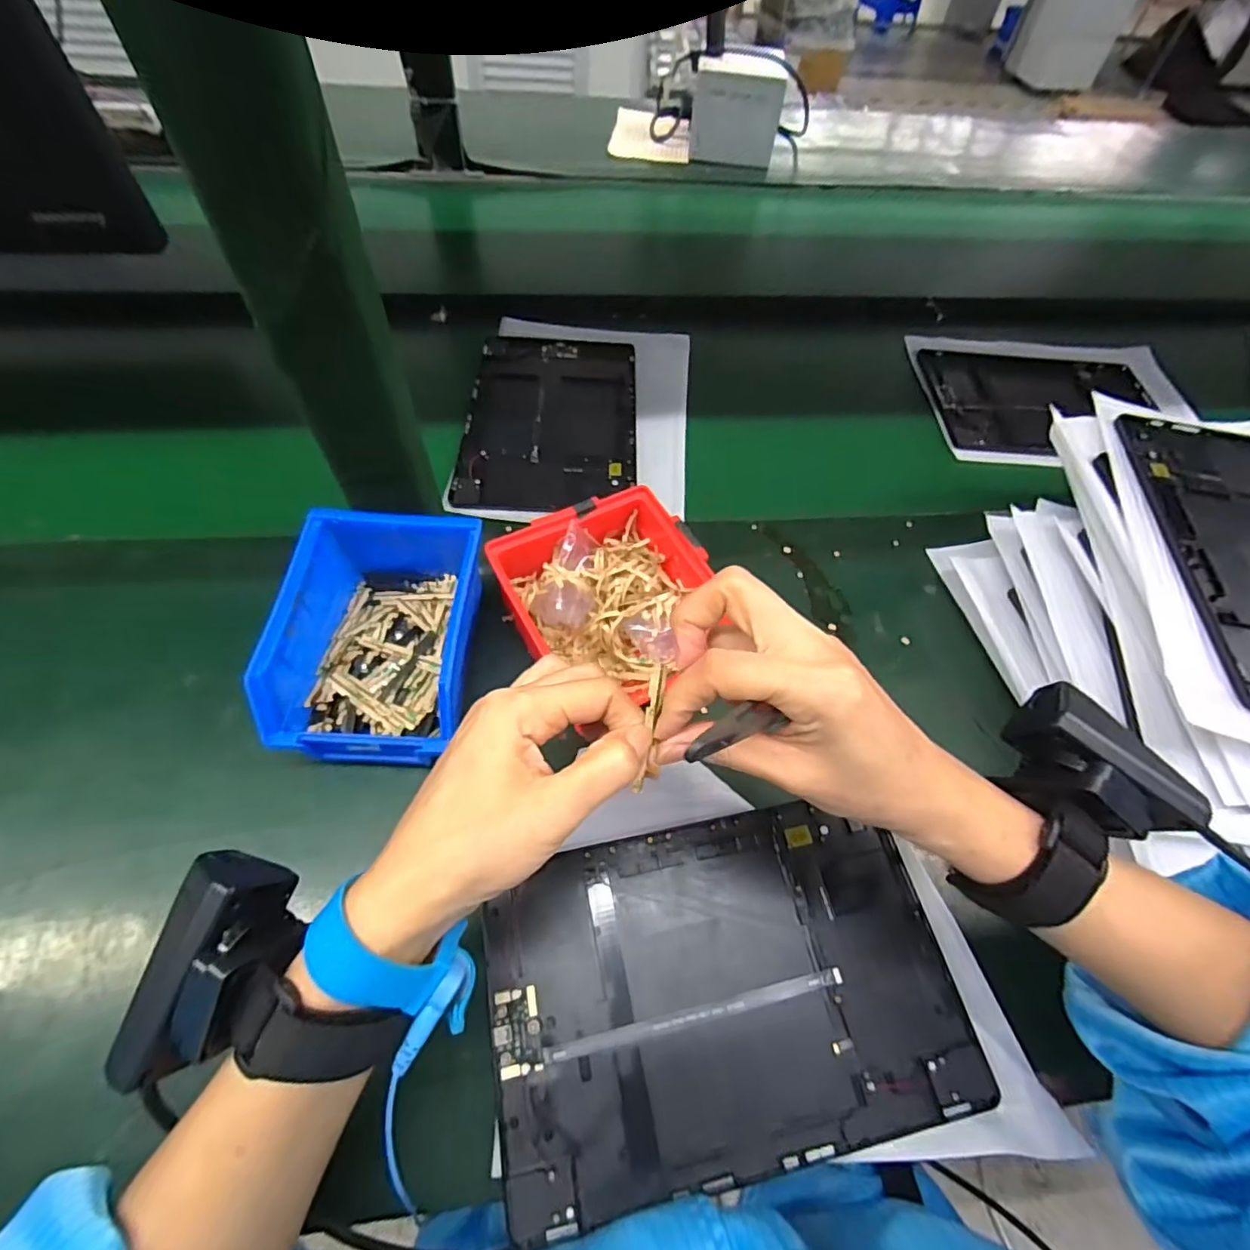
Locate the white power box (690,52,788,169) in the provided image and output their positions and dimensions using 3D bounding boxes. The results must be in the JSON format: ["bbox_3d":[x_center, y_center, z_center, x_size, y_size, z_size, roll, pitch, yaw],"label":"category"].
[{"bbox_3d":[0.161,-0.754,0.835,0.125,0.102,0.089,5,56,-4],"label":"white power box"}]

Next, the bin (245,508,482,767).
[{"bbox_3d":[-0.145,0.006,0.355,0.109,0.078,0.151,5,56,-4],"label":"bin"}]

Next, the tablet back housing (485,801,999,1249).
[{"bbox_3d":[0.050,0.185,0.297,0.230,0.015,0.153,-9,59,-10],"label":"tablet back housing"}]

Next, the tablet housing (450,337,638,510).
[{"bbox_3d":[-0.067,-0.197,0.536,0.152,0.008,0.232,2,58,-3],"label":"tablet housing"}]

